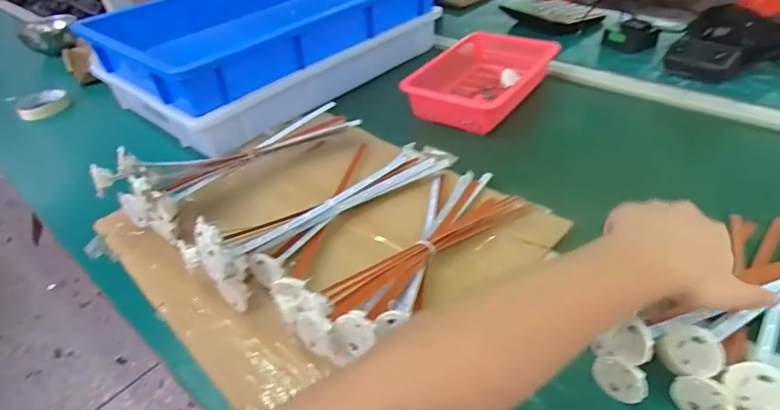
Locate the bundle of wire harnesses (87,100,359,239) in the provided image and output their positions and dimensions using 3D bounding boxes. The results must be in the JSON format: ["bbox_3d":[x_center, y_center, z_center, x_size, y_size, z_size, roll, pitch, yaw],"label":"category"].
[{"bbox_3d":[-0.193,-0.072,0.613,0.328,0.080,0.102,-34,46,-30],"label":"bundle of wire harnesses"}]

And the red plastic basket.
[{"bbox_3d":[0.152,-0.205,0.781,0.173,0.067,0.265,19,45,28],"label":"red plastic basket"}]

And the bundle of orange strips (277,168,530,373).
[{"bbox_3d":[0.025,0.036,0.485,0.137,0.066,0.304,28,50,35],"label":"bundle of orange strips"}]

